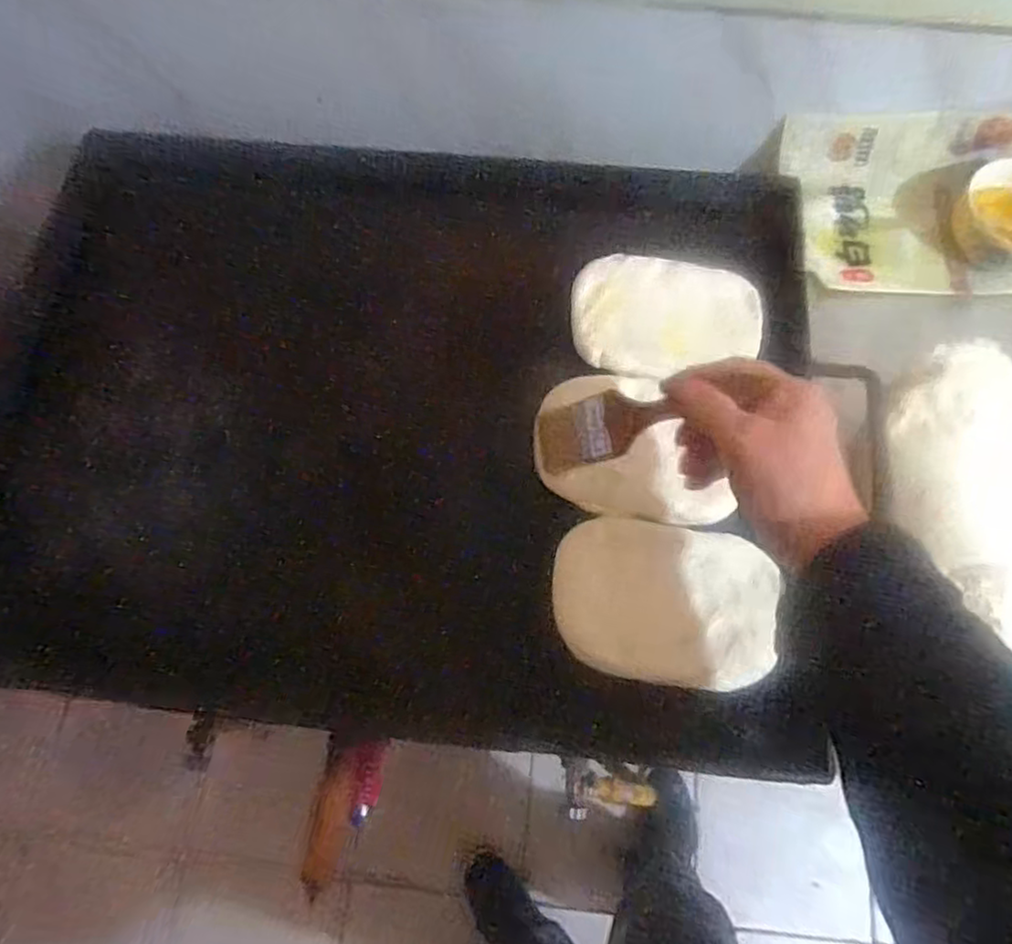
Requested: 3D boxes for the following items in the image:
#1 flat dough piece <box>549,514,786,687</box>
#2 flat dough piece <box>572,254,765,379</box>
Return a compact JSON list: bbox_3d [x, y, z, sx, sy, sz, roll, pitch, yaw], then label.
[{"bbox_3d":[0.113,0.092,0.483,0.153,0.012,0.109,8,72,4],"label":"flat dough piece"},{"bbox_3d":[0.134,-0.132,0.570,0.153,0.010,0.113,6,71,3],"label":"flat dough piece"}]

